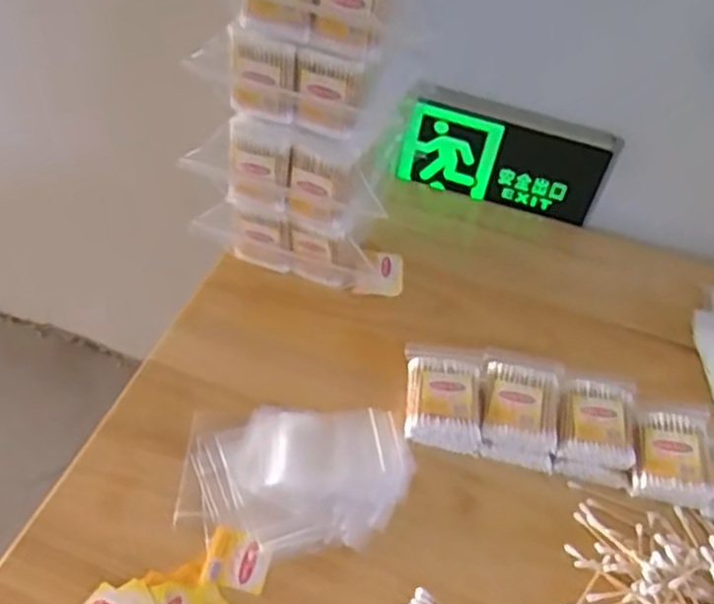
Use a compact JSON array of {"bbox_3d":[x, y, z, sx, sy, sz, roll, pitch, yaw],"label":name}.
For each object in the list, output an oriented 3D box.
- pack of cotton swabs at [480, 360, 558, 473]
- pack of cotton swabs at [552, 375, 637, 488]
[{"bbox_3d":[0.129,0.087,0.600,0.060,0.038,0.088,11,45,4],"label":"pack of cotton swabs"},{"bbox_3d":[0.188,0.100,0.595,0.060,0.037,0.089,14,45,7],"label":"pack of cotton swabs"}]

